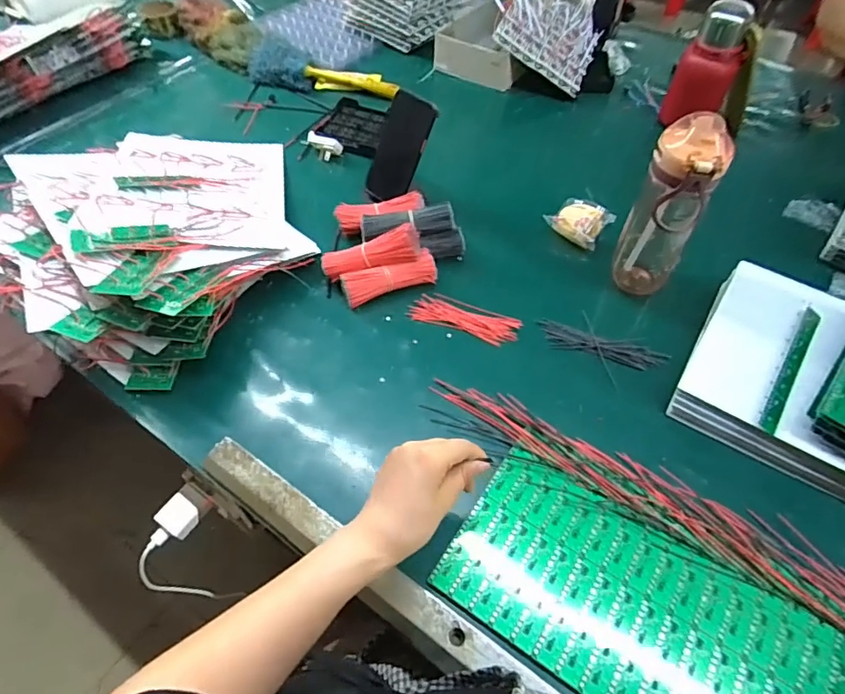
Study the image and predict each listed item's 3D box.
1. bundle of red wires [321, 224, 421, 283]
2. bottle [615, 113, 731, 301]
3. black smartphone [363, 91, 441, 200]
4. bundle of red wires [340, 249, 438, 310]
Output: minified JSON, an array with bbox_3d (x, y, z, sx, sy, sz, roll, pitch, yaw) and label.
[{"bbox_3d":[-0.064,-0.120,0.645,0.126,0.038,0.039,-9,54,-6],"label":"bundle of red wires"},{"bbox_3d":[0.274,-0.144,0.586,0.074,0.214,0.059,23,57,17],"label":"bottle"},{"bbox_3d":[-0.034,-0.277,0.725,0.071,0.146,0.008,33,28,16],"label":"black smartphone"},{"bbox_3d":[-0.041,-0.086,0.652,0.121,0.035,0.038,-18,55,-13],"label":"bundle of red wires"}]

